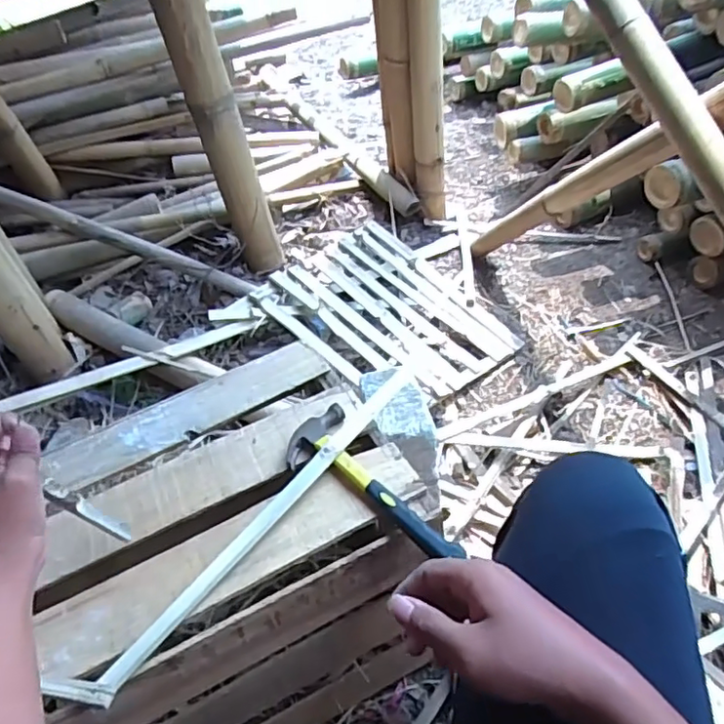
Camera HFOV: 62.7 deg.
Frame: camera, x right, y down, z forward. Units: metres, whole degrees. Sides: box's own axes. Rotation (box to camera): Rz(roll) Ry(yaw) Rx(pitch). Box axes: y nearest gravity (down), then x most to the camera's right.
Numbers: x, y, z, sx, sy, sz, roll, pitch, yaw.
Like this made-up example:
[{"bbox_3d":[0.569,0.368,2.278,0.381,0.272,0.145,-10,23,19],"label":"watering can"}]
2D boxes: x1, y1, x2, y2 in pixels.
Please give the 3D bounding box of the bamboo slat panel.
[{"bbox_3d":[0.046,-0.103,1.349,0.396,0.040,0.507,-32,59,-23],"label":"bamboo slat panel"}]

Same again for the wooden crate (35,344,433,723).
[{"bbox_3d":[-0.243,0.300,0.798,0.563,0.357,0.382,-22,47,-16],"label":"wooden crate"}]

